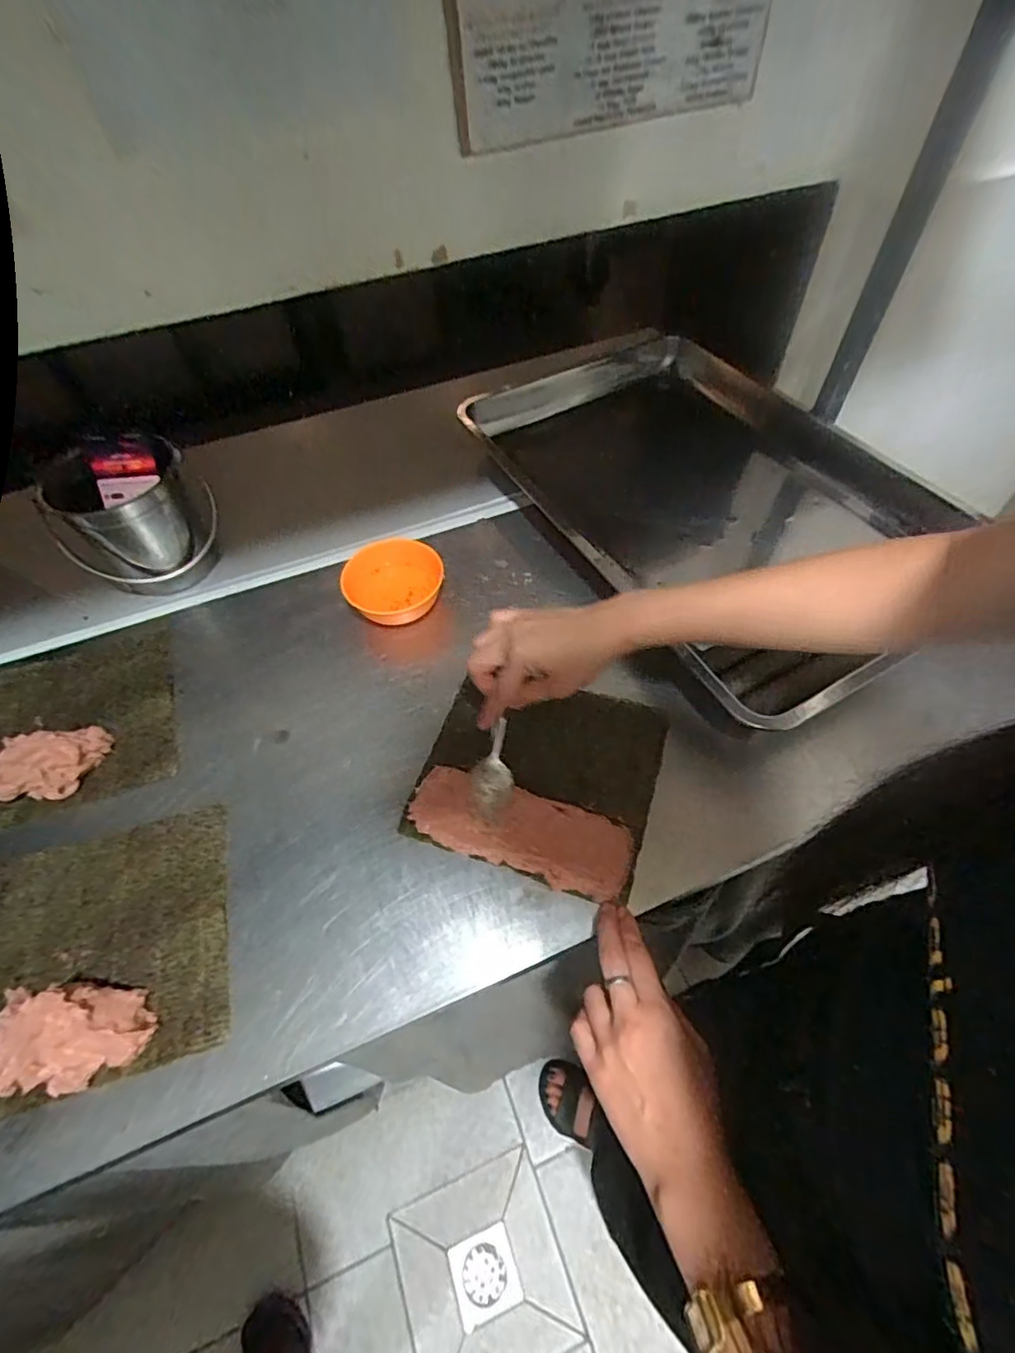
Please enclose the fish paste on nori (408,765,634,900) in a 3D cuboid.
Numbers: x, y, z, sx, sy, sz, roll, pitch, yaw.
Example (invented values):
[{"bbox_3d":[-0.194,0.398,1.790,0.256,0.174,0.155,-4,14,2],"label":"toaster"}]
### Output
[{"bbox_3d":[0.009,0.128,0.476,0.184,0.018,0.063,15,57,12],"label":"fish paste on nori"}]

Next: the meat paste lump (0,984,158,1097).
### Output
[{"bbox_3d":[-0.307,0.247,0.388,0.111,0.036,0.060,0,55,2],"label":"meat paste lump"}]

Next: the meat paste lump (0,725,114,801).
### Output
[{"bbox_3d":[-0.425,0.076,0.516,0.097,0.033,0.067,-4,55,-1],"label":"meat paste lump"}]

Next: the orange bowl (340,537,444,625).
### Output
[{"bbox_3d":[-0.123,-0.100,0.613,0.105,0.044,0.091,-13,55,-7],"label":"orange bowl"}]

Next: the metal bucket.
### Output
[{"bbox_3d":[-0.418,-0.182,0.650,0.137,0.133,0.137,-1,55,1],"label":"metal bucket"}]

